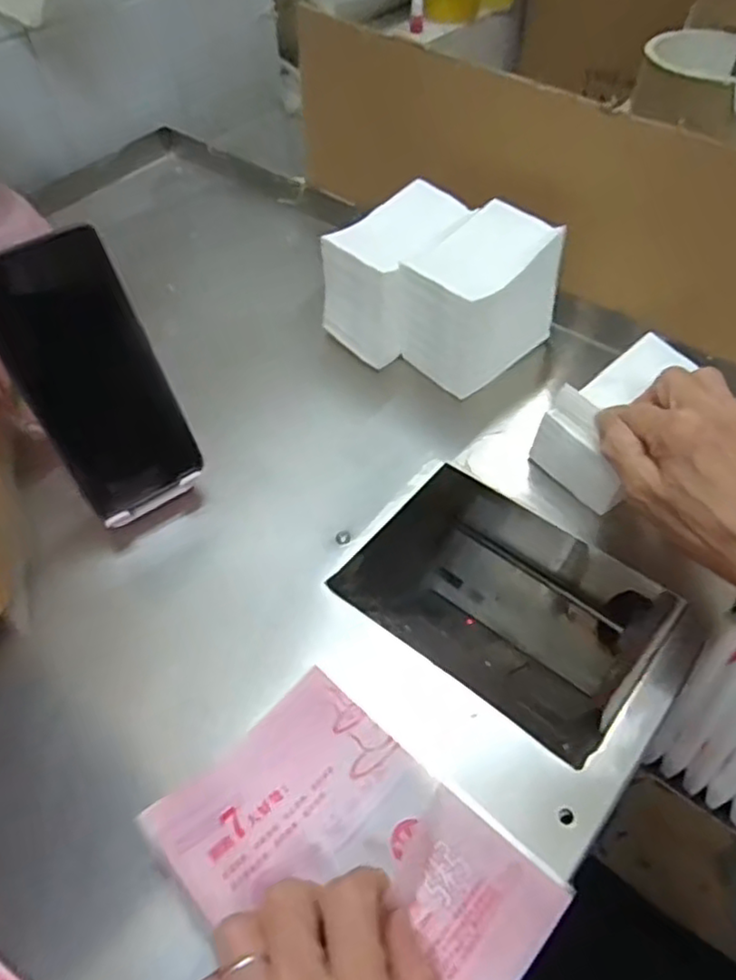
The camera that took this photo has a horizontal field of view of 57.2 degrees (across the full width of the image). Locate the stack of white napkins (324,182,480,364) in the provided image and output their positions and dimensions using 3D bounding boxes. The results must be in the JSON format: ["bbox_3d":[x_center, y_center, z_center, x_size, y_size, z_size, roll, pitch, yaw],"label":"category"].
[{"bbox_3d":[0.025,-0.168,0.526,0.104,0.090,0.071,-36,58,-24],"label":"stack of white napkins"}]

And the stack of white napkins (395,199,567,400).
[{"bbox_3d":[0.084,-0.138,0.498,0.103,0.089,0.081,-38,59,-25],"label":"stack of white napkins"}]

